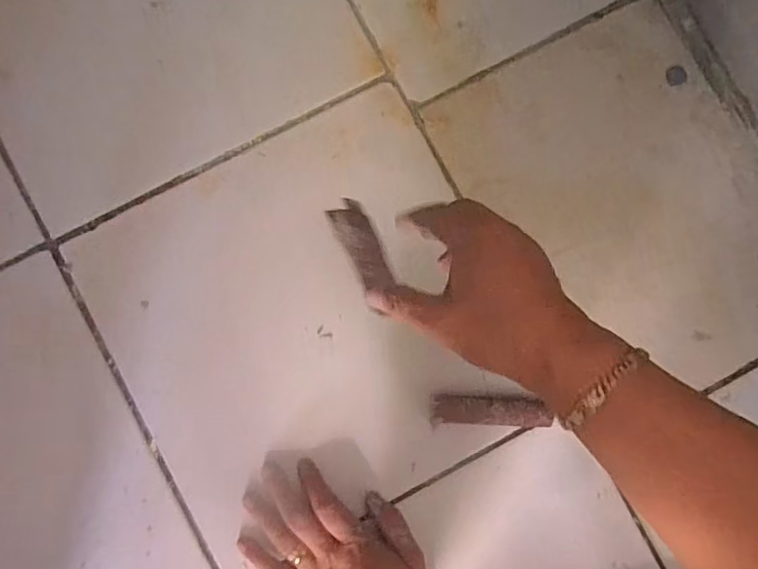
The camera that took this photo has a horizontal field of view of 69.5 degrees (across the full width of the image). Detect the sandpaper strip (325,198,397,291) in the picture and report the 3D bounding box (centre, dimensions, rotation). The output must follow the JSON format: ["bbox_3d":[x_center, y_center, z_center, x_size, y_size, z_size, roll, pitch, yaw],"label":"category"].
[{"bbox_3d":[-0.013,-0.030,0.404,0.034,0.006,0.085,2,51,-37],"label":"sandpaper strip"}]

